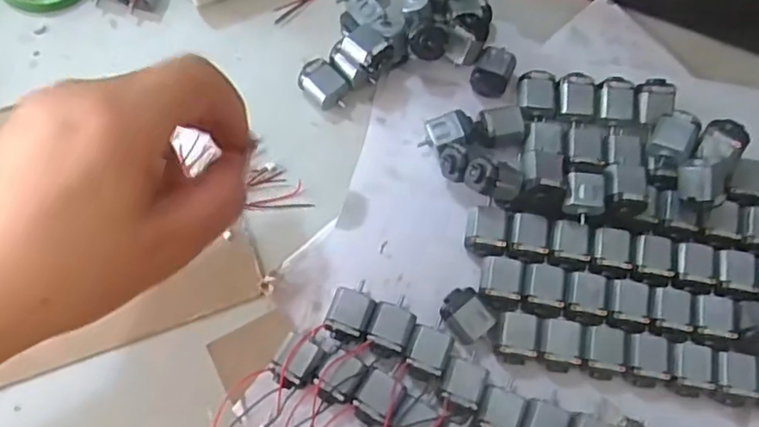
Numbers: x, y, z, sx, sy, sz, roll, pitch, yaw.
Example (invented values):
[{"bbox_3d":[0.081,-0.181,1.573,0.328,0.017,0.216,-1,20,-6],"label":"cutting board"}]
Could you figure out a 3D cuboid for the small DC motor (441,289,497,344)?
[{"bbox_3d":[0.039,0.046,0.289,0.018,0.013,0.023,-33,78,-10],"label":"small DC motor"}]

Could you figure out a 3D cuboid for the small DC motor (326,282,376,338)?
[{"bbox_3d":[-0.013,0.045,0.292,0.019,0.016,0.026,18,75,3],"label":"small DC motor"}]

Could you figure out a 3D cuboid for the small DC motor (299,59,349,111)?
[{"bbox_3d":[-0.029,-0.065,0.327,0.018,0.014,0.025,-43,80,-11],"label":"small DC motor"}]

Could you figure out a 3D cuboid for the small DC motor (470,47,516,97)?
[{"bbox_3d":[0.058,-0.072,0.327,0.018,0.016,0.024,24,76,5],"label":"small DC motor"}]

